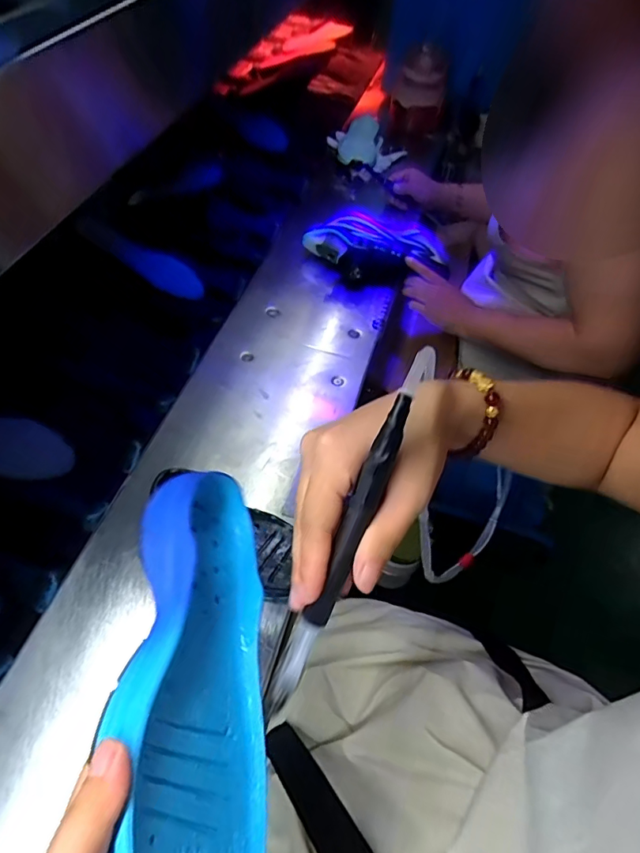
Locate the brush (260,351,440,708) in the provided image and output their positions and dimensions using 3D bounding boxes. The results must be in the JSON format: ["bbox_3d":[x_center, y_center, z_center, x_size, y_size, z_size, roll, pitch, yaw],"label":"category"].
[{"bbox_3d":[0.013,0.054,0.234,0.014,0.190,0.024,25,14,15],"label":"brush"}]

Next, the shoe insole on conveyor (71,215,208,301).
[{"bbox_3d":[-0.305,-0.286,0.827,0.224,0.017,0.073,28,46,-13],"label":"shoe insole on conveyor"}]

